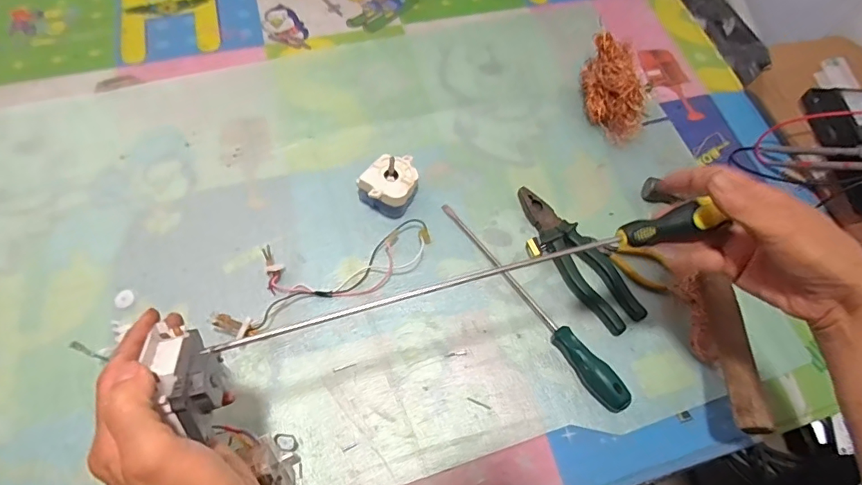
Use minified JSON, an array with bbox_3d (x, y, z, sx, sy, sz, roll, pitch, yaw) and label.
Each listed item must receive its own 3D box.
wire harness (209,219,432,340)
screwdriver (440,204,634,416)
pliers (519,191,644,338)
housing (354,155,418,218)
[{"bbox_3d":[-0.117,0.028,0.526,0.247,0.024,0.081,-21,68,-12],"label":"wire harness"},{"bbox_3d":[0.111,0.056,0.523,0.033,0.026,0.286,-32,70,-16],"label":"screwdriver"},{"bbox_3d":[0.166,0.014,0.550,0.054,0.019,0.194,-27,69,-14],"label":"pliers"},{"bbox_3d":[-0.048,-0.074,0.568,0.060,0.043,0.072,28,67,10],"label":"housing"}]

